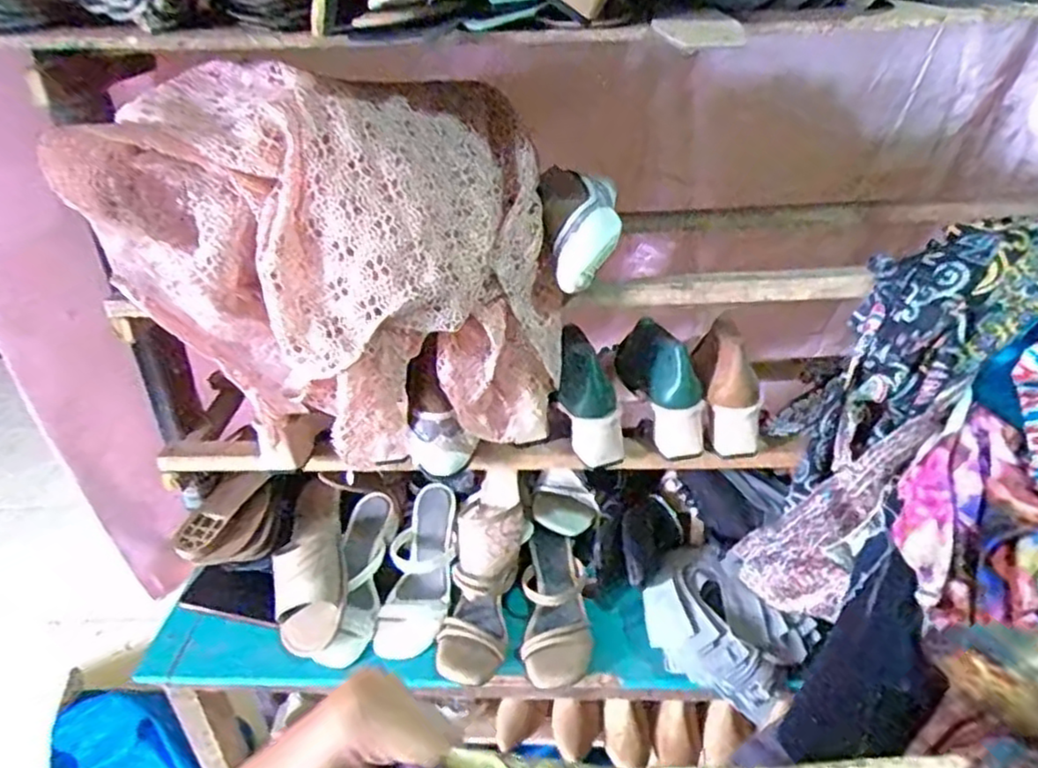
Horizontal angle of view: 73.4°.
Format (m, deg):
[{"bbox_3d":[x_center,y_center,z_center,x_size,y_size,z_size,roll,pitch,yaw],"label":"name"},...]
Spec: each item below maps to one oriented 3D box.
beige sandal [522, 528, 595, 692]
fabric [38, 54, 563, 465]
[{"bbox_3d":[0.048,0.278,0.875,0.082,0.064,0.196,-3,50,2],"label":"beige sandal"},{"bbox_3d":[-0.157,-0.114,0.693,0.384,0.336,0.282,10,38,20],"label":"fabric"}]

